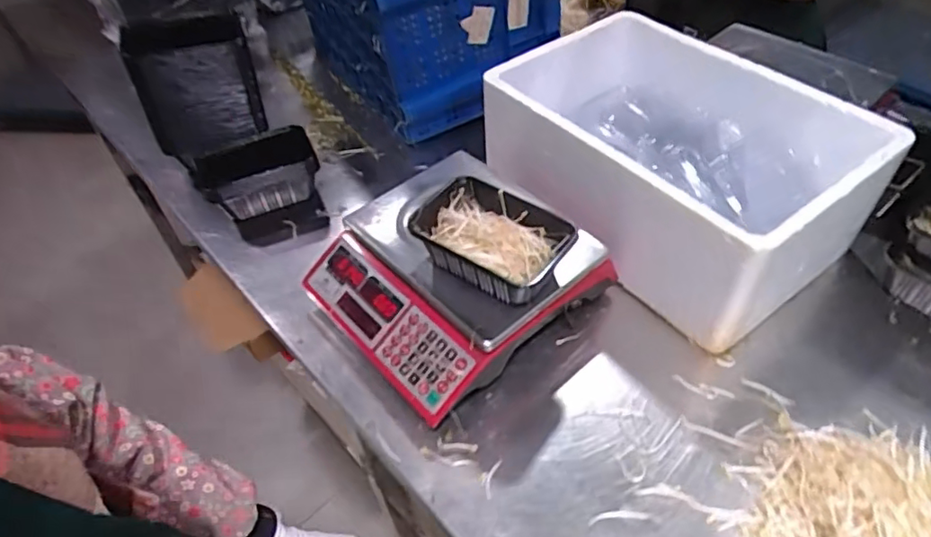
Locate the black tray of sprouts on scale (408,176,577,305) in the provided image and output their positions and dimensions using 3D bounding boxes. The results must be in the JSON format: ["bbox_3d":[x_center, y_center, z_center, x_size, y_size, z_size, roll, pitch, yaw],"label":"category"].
[{"bbox_3d":[0.029,-0.031,0.708,0.183,0.065,0.121,30,56,28],"label":"black tray of sprouts on scale"}]

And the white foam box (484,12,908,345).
[{"bbox_3d":[0.289,-0.155,0.860,0.347,0.201,0.492,-31,52,-22],"label":"white foam box"}]

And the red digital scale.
[{"bbox_3d":[-0.020,0.001,0.786,0.308,0.104,0.303,-35,53,-24],"label":"red digital scale"}]

